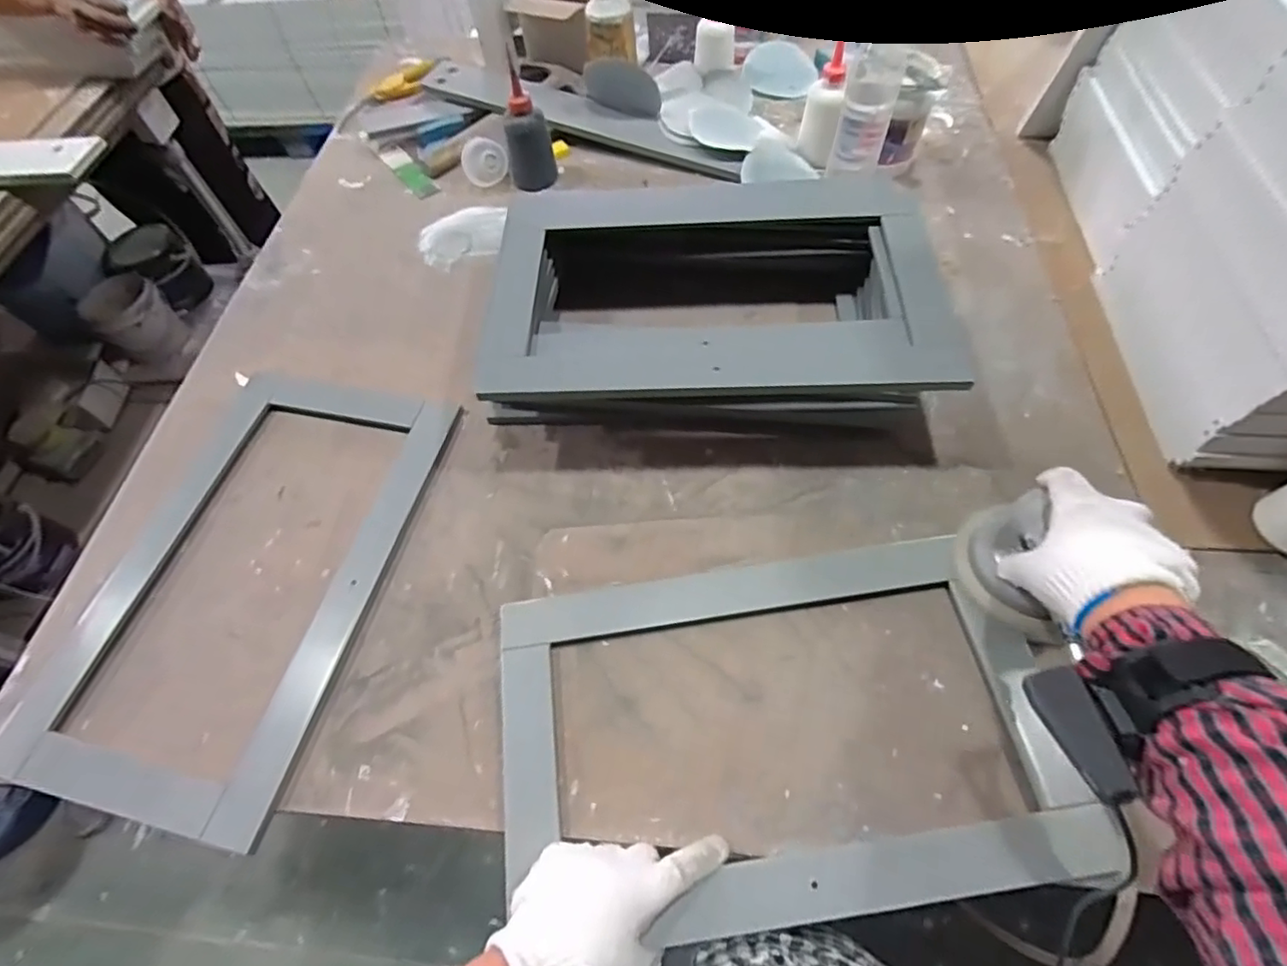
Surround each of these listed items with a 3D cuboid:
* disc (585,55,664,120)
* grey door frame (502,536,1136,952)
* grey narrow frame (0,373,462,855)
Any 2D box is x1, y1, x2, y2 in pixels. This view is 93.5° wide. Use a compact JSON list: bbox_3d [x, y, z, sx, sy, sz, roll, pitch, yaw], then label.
[{"bbox_3d":[-0.027,-0.517,0.791,0.103,0.060,0.012,17,44,5],"label":"disc"},{"bbox_3d":[0.098,0.179,0.453,0.404,0.021,0.251,-9,60,-1],"label":"grey door frame"},{"bbox_3d":[-0.344,0.070,0.539,0.232,0.015,0.404,10,61,9],"label":"grey narrow frame"}]

